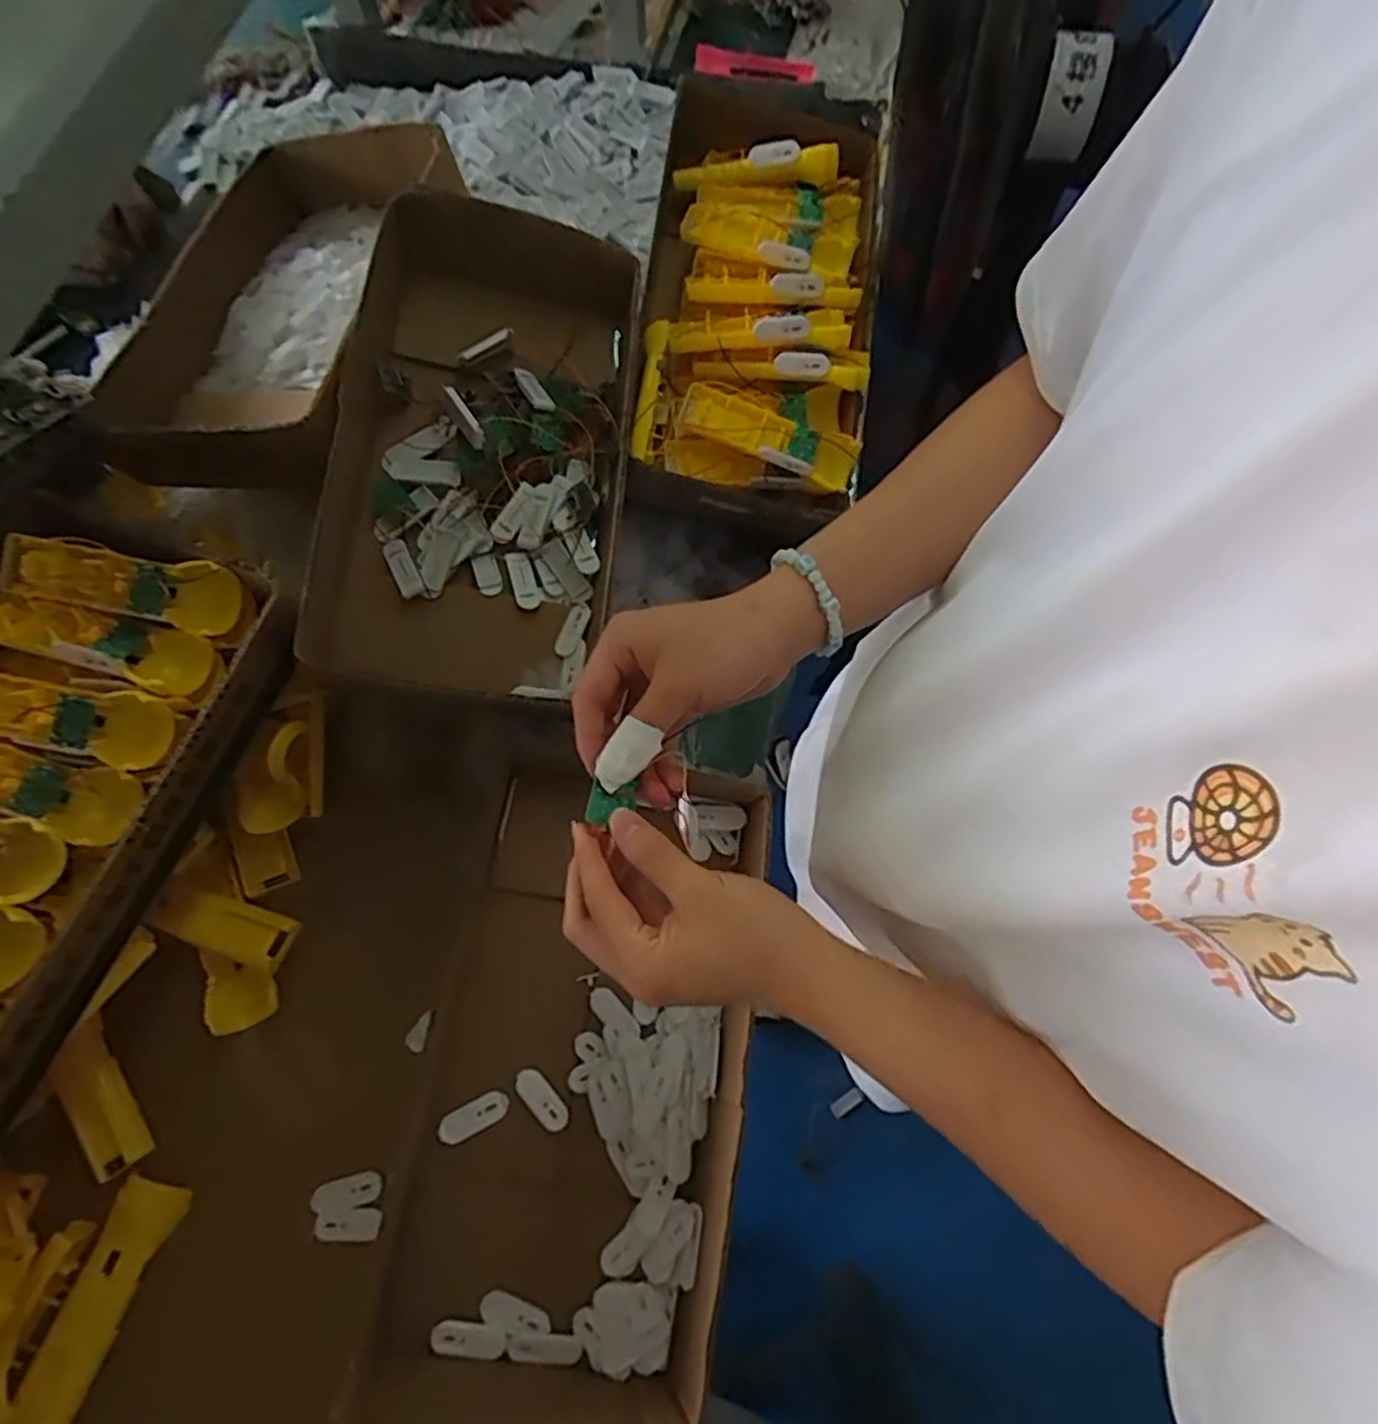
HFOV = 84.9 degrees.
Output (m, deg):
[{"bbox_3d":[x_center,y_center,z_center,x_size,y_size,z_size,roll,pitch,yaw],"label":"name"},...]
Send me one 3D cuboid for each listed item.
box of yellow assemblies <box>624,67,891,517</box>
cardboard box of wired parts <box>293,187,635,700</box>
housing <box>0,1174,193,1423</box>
[{"bbox_3d":[0.068,-0.404,0.734,0.219,0.095,0.442,5,70,3],"label":"box of yellow assemblies"},{"bbox_3d":[-0.169,-0.212,0.630,0.225,0.128,0.427,3,70,2],"label":"cardboard box of wired parts"},{"bbox_3d":[-0.401,0.407,0.506,0.040,0.034,0.157,14,71,6],"label":"housing"}]

